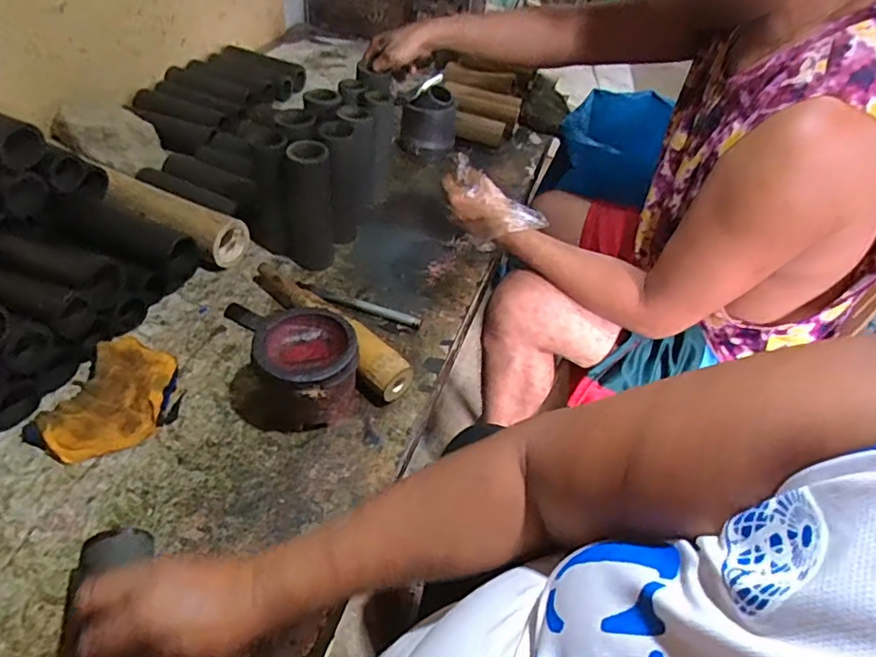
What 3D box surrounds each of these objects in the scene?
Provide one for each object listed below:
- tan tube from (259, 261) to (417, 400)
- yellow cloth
[{"bbox_3d":[-0.142,-0.008,0.728,0.054,0.048,0.286,-29,54,-32],"label":"tan tube"},{"bbox_3d":[-0.362,0.075,0.631,0.106,0.021,0.159,4,44,-4],"label":"yellow cloth"}]

